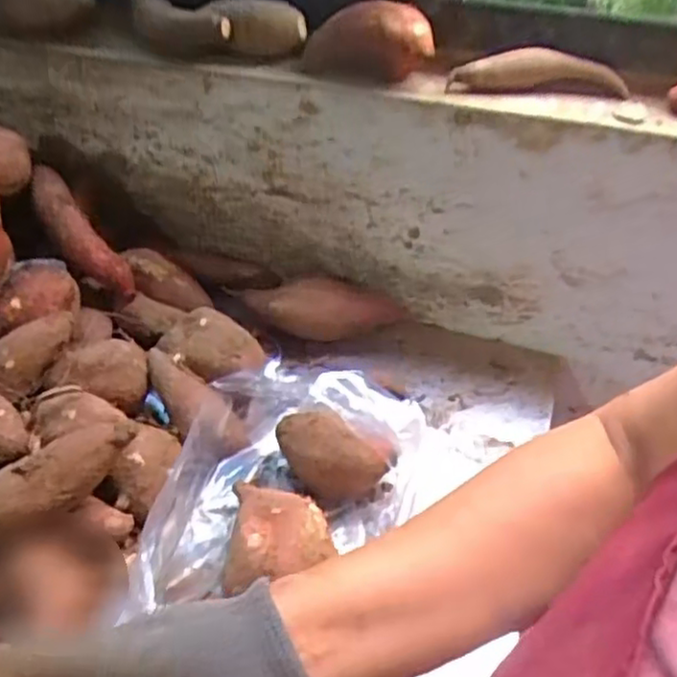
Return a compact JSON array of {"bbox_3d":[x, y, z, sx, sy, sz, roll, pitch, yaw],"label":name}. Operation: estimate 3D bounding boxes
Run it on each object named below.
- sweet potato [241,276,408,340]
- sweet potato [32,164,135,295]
[{"bbox_3d":[-0.013,-0.031,0.703,0.159,0.054,0.058,-4,44,-4],"label":"sweet potato"},{"bbox_3d":[-0.251,-0.105,0.674,0.041,0.029,0.151,-35,81,-31],"label":"sweet potato"}]

